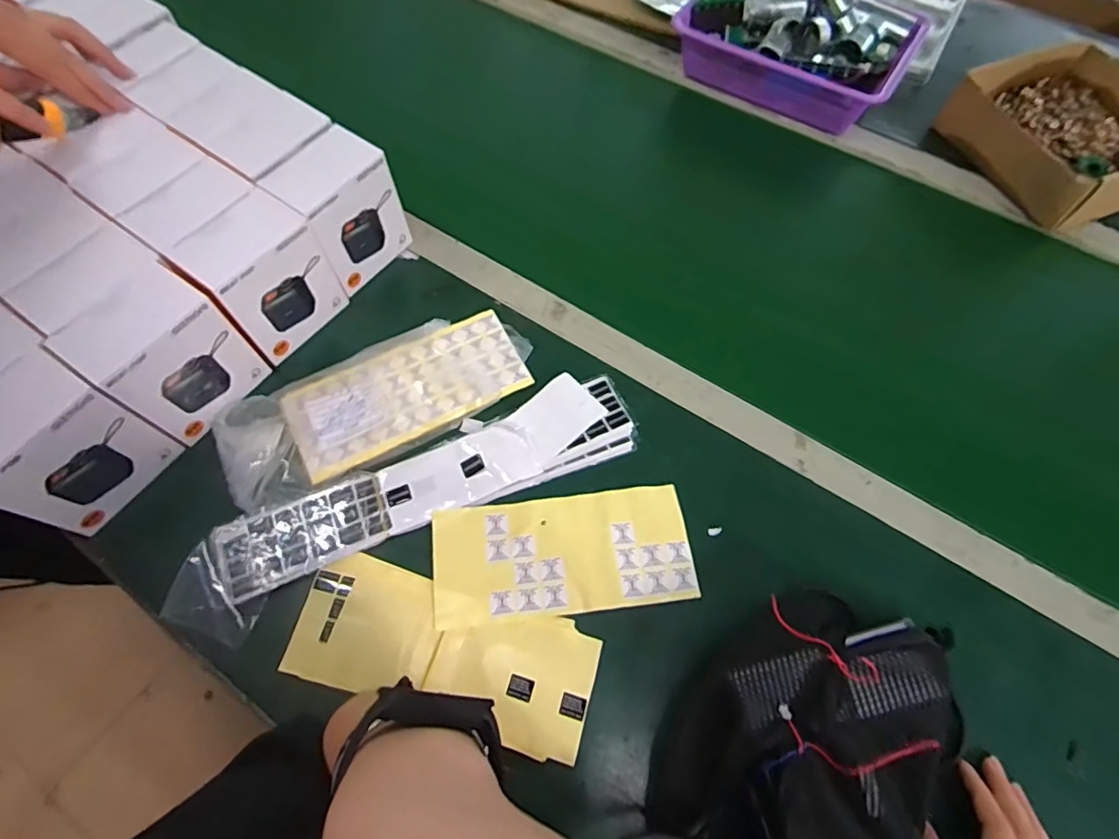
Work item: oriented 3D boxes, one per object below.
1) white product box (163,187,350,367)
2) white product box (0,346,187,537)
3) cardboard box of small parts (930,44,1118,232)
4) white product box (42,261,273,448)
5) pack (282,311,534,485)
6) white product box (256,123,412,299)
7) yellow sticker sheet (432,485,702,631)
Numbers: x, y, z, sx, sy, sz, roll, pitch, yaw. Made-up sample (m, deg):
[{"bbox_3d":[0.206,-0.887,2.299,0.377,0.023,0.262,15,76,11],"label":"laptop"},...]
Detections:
[{"bbox_3d":[-0.271,-0.130,0.487,0.067,0.102,0.101,34,68,14],"label":"white product box"},{"bbox_3d":[-0.387,0.019,0.414,0.067,0.113,0.097,32,68,13],"label":"white product box"},{"bbox_3d":[0.602,-0.341,0.629,0.195,0.067,0.219,-18,66,-10],"label":"cardboard box of small parts"},{"bbox_3d":[-0.329,-0.055,0.452,0.070,0.107,0.098,34,68,14],"label":"white product box"},{"bbox_3d":[-0.139,-0.029,0.493,0.210,0.016,0.101,-24,67,-12],"label":"pack"},{"bbox_3d":[-0.213,-0.204,0.526,0.069,0.110,0.096,36,69,15],"label":"white product box"},{"bbox_3d":[0.003,0.110,0.437,0.206,0.006,0.093,-6,64,-5],"label":"yellow sticker sheet"}]

